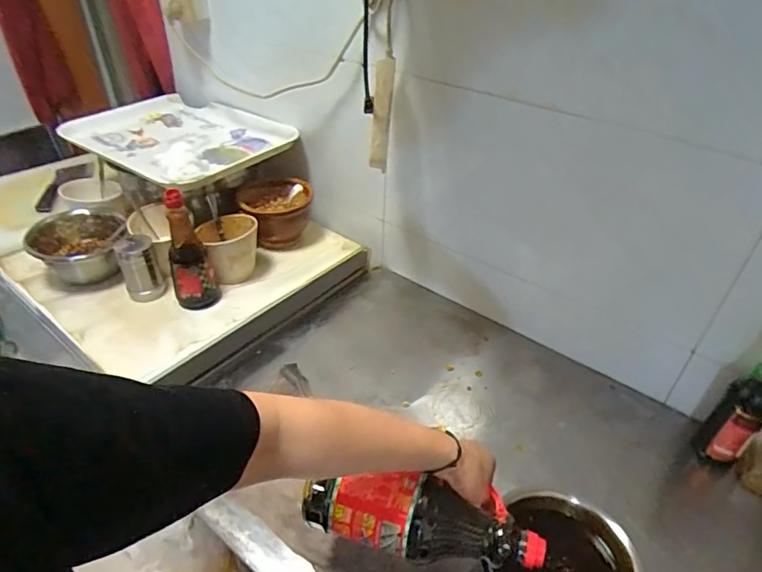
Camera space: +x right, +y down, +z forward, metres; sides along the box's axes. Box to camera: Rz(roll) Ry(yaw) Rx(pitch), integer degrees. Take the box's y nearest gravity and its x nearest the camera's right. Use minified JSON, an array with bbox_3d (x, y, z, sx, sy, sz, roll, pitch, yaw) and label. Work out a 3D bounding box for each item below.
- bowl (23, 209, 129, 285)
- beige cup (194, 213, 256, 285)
[{"bbox_3d":[-0.559,-0.065,0.951,0.169,0.079,0.139,-6,40,-10],"label":"bowl"},{"bbox_3d":[-0.283,-0.070,0.965,0.103,0.093,0.115,-10,40,-14],"label":"beige cup"}]

